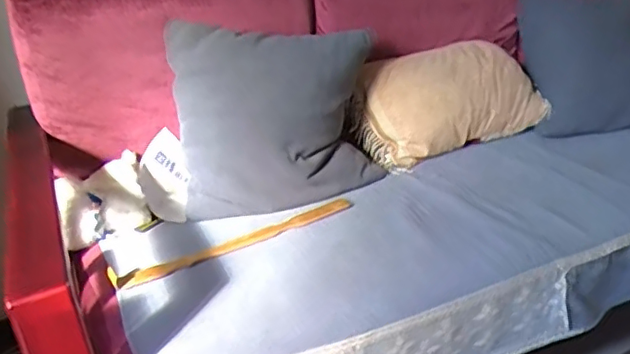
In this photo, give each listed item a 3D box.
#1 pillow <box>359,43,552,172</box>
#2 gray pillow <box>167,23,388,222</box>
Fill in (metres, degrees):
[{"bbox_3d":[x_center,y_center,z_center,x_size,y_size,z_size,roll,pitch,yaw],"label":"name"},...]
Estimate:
[{"bbox_3d":[0.299,-0.177,1.349,0.433,0.122,0.240,-19,73,-14],"label":"pillow"},{"bbox_3d":[-0.070,-0.110,1.138,0.396,0.323,0.157,-11,25,-18],"label":"gray pillow"}]

